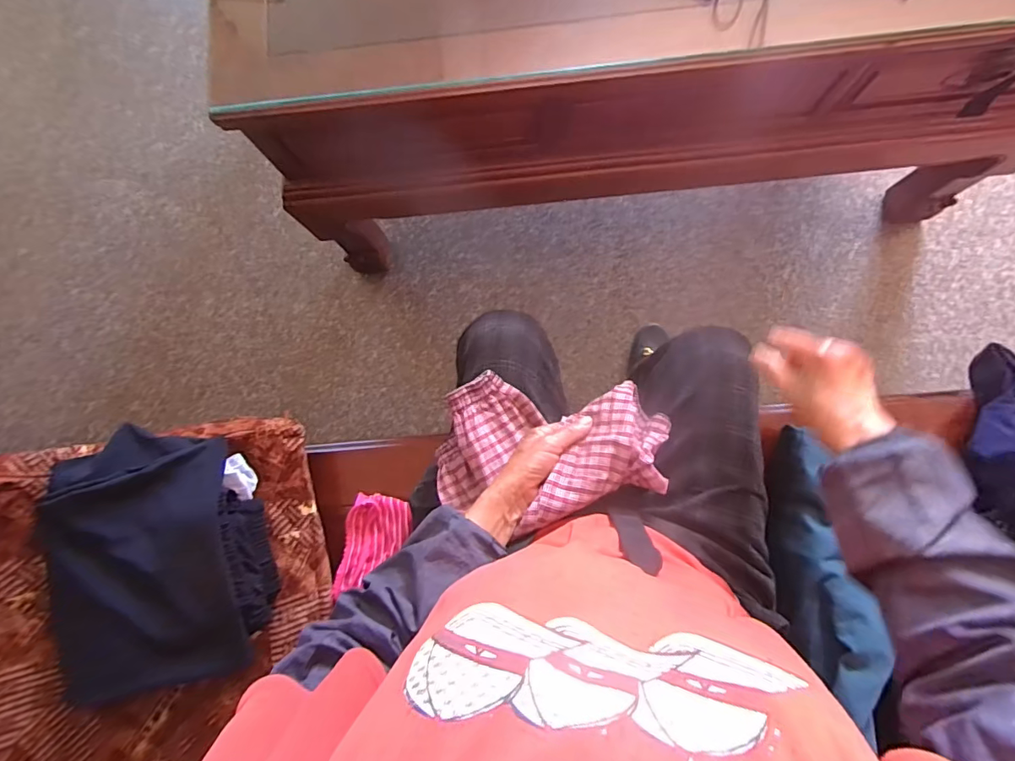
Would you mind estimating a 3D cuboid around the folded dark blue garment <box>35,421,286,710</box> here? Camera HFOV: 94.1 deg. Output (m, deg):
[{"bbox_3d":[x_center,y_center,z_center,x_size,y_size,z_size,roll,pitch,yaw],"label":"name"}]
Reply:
[{"bbox_3d":[-0.401,0.207,0.544,0.224,0.070,0.284,-6,82,4],"label":"folded dark blue garment"}]

